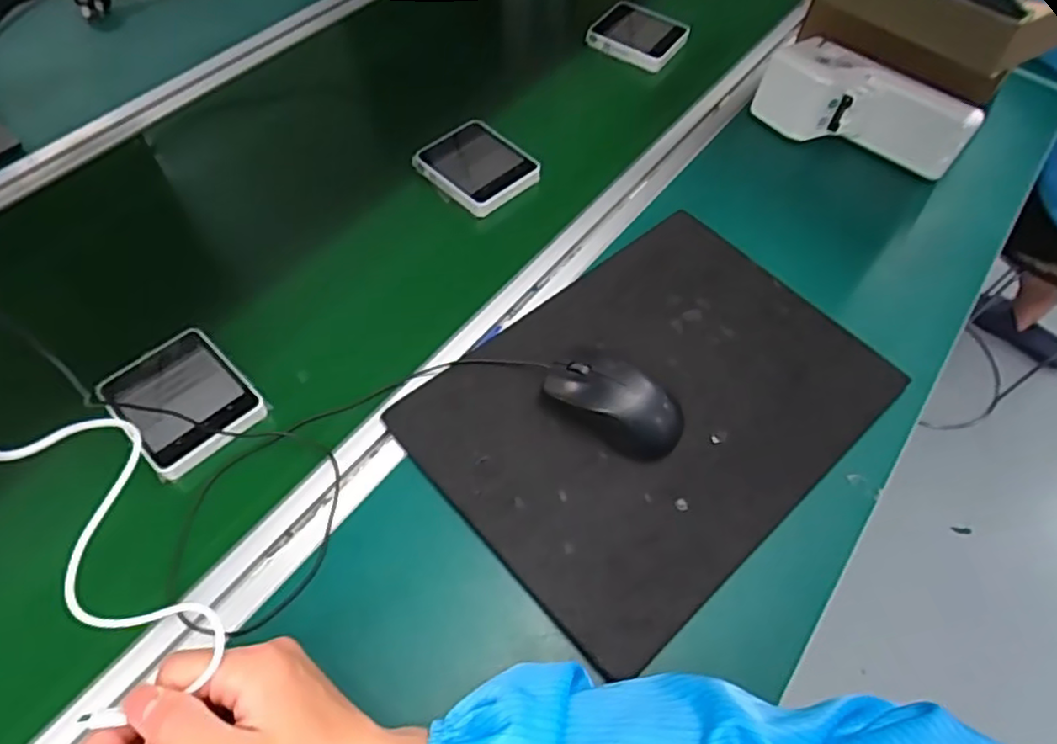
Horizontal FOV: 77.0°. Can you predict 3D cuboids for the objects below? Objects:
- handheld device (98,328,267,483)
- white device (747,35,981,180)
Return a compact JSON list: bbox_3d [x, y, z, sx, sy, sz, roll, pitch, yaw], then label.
[{"bbox_3d":[-0.254,0.020,0.492,0.096,0.028,0.082,40,63,22],"label":"handheld device"},{"bbox_3d":[0.335,-0.262,0.674,0.199,0.079,0.062,38,62,21],"label":"white device"}]

